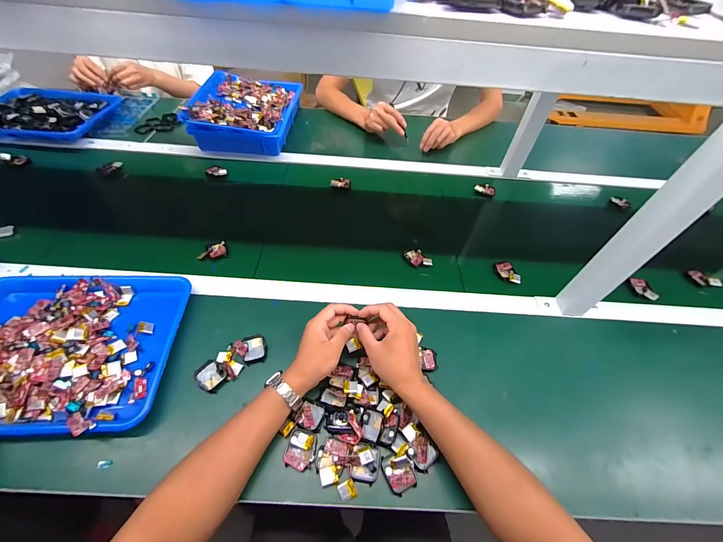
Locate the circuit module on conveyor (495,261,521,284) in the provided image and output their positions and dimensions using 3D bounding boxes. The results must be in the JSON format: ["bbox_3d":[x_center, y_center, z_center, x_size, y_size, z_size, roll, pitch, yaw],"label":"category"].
[{"bbox_3d":[0.301,0.002,0.646,0.036,0.013,0.059,-2,52,-6],"label":"circuit module on conveyor"}]

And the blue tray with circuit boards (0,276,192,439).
[{"bbox_3d":[-0.464,0.111,0.479,0.340,0.039,0.266,-2,52,-6],"label":"blue tray with circuit boards"}]

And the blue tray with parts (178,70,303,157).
[{"bbox_3d":[-0.336,-0.475,0.932,0.257,0.098,0.339,5,51,0],"label":"blue tray with parts"}]

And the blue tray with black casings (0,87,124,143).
[{"bbox_3d":[-0.897,-0.453,0.893,0.333,0.052,0.244,5,51,0],"label":"blue tray with black casings"}]

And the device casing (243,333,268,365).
[{"bbox_3d":[-0.174,0.127,0.514,0.035,0.008,0.047,-8,52,-10],"label":"device casing"}]

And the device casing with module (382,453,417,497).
[{"bbox_3d":[0.051,0.265,0.416,0.040,0.016,0.046,-13,54,-14],"label":"device casing with module"}]

